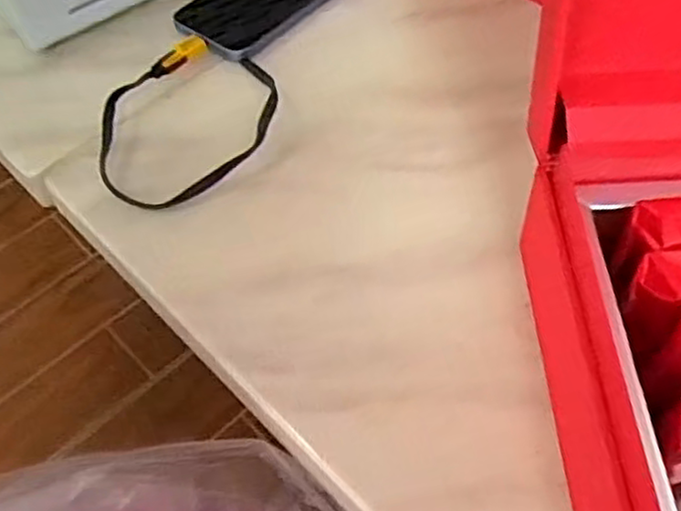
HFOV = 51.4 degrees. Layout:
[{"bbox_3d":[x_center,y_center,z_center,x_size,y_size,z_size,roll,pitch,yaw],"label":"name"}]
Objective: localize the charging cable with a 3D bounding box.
[{"bbox_3d":[-0.099,-0.087,0.445,0.127,0.017,0.107,-35,59,-20],"label":"charging cable"}]

